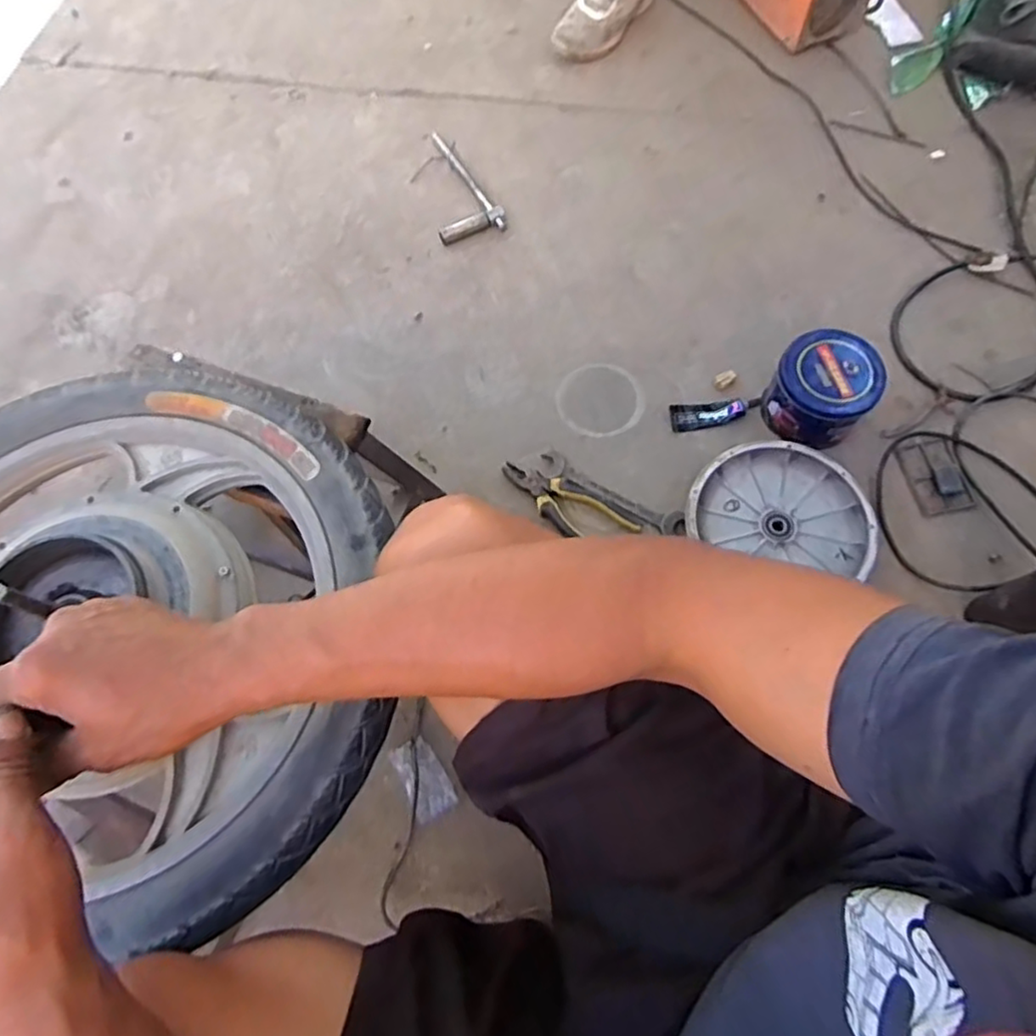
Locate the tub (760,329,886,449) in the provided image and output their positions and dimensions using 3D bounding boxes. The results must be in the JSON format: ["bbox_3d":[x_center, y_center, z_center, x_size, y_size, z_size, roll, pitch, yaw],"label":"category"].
[{"bbox_3d":[0.389,-0.166,0.841,0.122,0.079,0.134,36,75,15],"label":"tub"}]

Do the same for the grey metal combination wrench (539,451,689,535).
[{"bbox_3d":[0.123,-0.031,0.855,0.206,0.014,0.039,28,73,12],"label":"grey metal combination wrench"}]

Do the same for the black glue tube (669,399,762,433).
[{"bbox_3d":[0.268,-0.142,0.887,0.116,0.014,0.039,-5,69,0],"label":"black glue tube"}]

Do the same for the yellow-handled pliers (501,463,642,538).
[{"bbox_3d":[0.061,-0.016,0.849,0.191,0.012,0.071,24,72,11],"label":"yellow-handled pliers"}]

